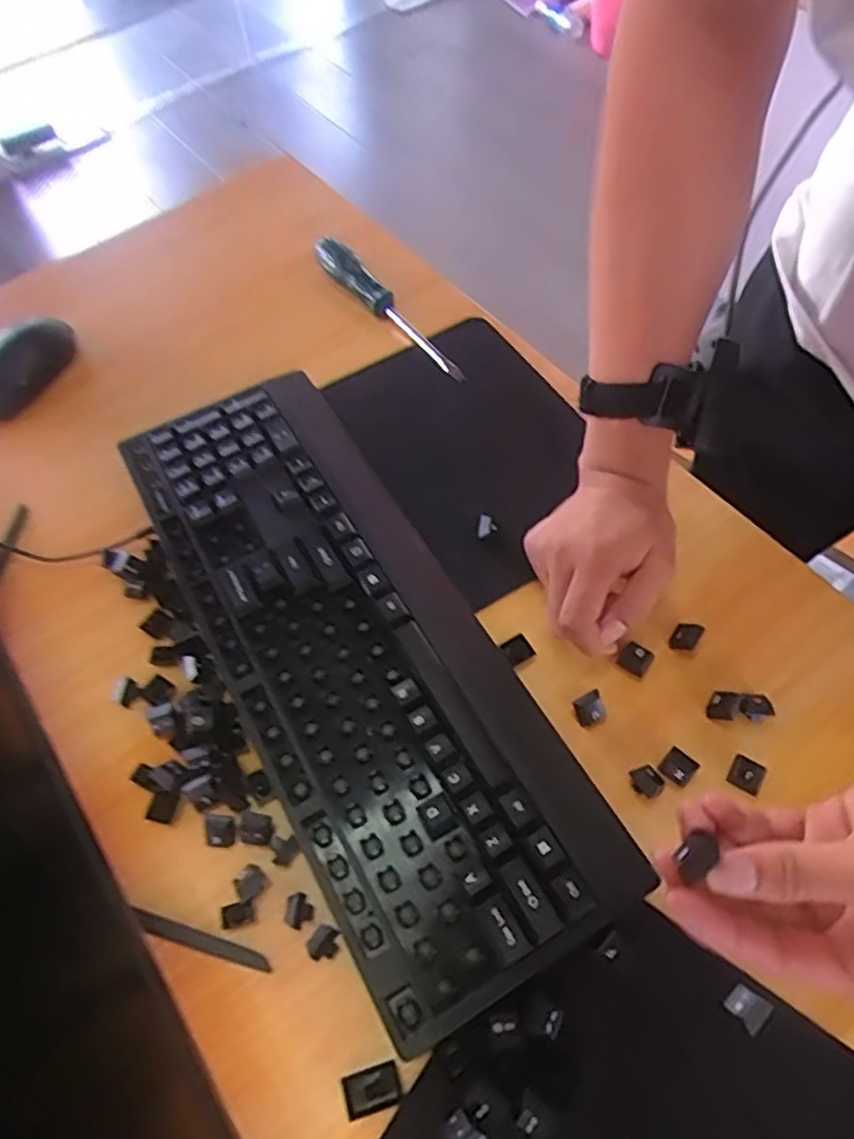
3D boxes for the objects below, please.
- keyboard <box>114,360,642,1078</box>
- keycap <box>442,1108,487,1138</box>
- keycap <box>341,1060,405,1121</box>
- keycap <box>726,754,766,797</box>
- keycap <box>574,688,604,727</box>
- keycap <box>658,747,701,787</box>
[{"bbox_3d":[-0.054,0.036,0.456,0.157,0.024,0.427,-26,61,-11],"label":"keyboard"},{"bbox_3d":[0.016,0.255,0.327,0.017,0.012,0.016,-32,63,-15],"label":"keycap"},{"bbox_3d":[-0.026,0.247,0.344,0.028,0.004,0.017,-16,60,-6],"label":"keycap"},{"bbox_3d":[0.178,0.114,0.403,0.017,0.004,0.018,30,66,19],"label":"keycap"},{"bbox_3d":[0.096,0.083,0.429,0.015,0.016,0.015,-19,60,-7],"label":"keycap"},{"bbox_3d":[0.142,0.111,0.408,0.018,0.005,0.017,37,68,22],"label":"keycap"}]

